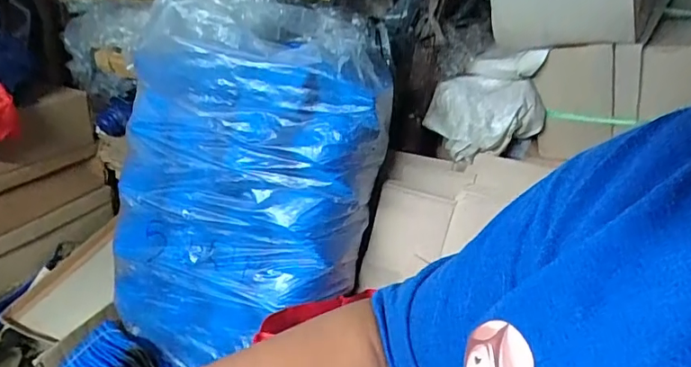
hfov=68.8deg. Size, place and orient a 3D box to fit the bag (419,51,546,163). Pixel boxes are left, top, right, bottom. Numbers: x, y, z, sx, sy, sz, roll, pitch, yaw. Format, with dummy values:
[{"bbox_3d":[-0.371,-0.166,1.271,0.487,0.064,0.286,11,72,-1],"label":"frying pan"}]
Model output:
[{"bbox_3d":[0.199,-0.109,0.712,0.156,0.145,0.058,14,27,14],"label":"bag"}]

